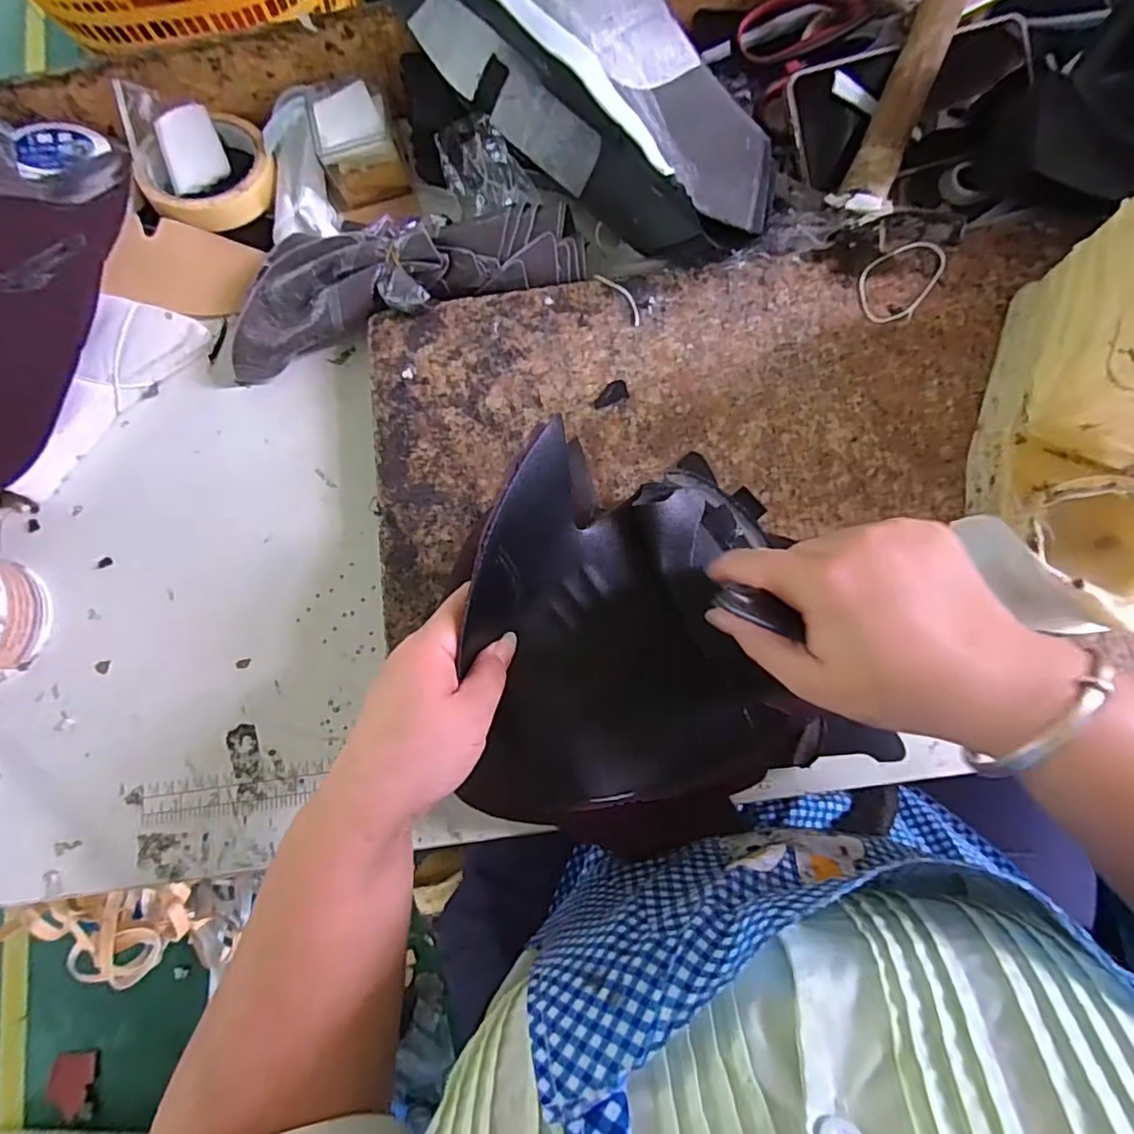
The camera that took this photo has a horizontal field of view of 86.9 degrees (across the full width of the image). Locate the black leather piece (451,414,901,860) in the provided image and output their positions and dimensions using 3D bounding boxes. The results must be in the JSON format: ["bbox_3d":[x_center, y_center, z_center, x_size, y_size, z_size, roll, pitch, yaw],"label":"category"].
[{"bbox_3d":[0.056,0.040,0.311,0.205,0.075,0.208,3,85,6],"label":"black leather piece"}]

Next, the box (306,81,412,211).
[{"bbox_3d":[-0.150,-0.307,0.434,0.059,0.052,0.059,-6,80,3],"label":"box"}]

